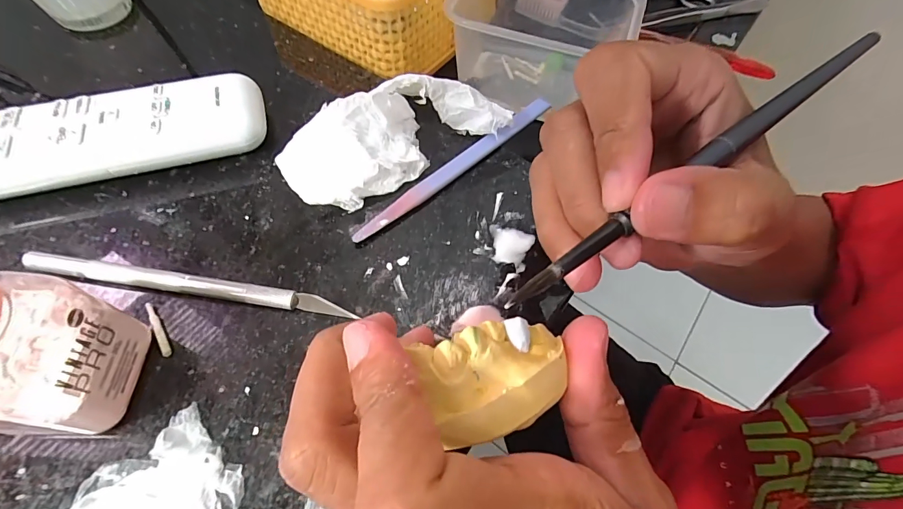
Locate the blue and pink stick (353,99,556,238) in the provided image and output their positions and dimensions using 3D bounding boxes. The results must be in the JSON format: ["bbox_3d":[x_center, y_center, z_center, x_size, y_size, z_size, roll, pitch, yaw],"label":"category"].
[{"bbox_3d":[0.004,-0.048,0.209,0.132,0.009,0.010,-38,69,-22],"label":"blue and pink stick"}]

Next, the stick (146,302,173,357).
[{"bbox_3d":[-0.118,0.030,0.163,0.004,0.004,0.026,-34,67,-20],"label":"stick"}]

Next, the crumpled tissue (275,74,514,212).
[{"bbox_3d":[-0.028,-0.062,0.202,0.113,0.033,0.047,-29,66,-18],"label":"crumpled tissue"}]

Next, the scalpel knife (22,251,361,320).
[{"bbox_3d":[-0.110,0.013,0.171,0.135,0.007,0.008,9,60,2],"label":"scalpel knife"}]

